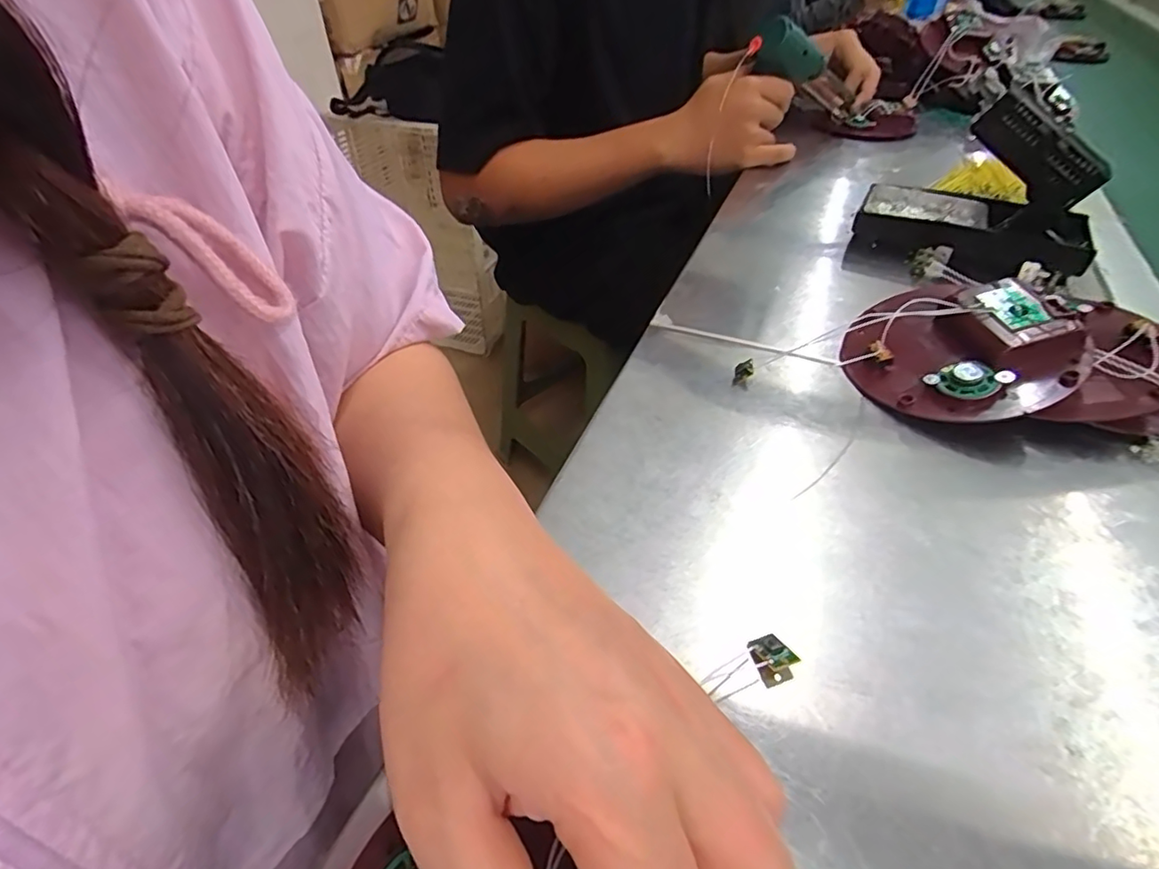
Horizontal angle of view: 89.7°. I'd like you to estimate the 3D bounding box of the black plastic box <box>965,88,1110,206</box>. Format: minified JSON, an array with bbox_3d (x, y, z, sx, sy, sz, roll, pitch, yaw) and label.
[{"bbox_3d":[0.342,-0.209,0.432,0.101,0.042,0.028,39,48,-6],"label":"black plastic box"}]

